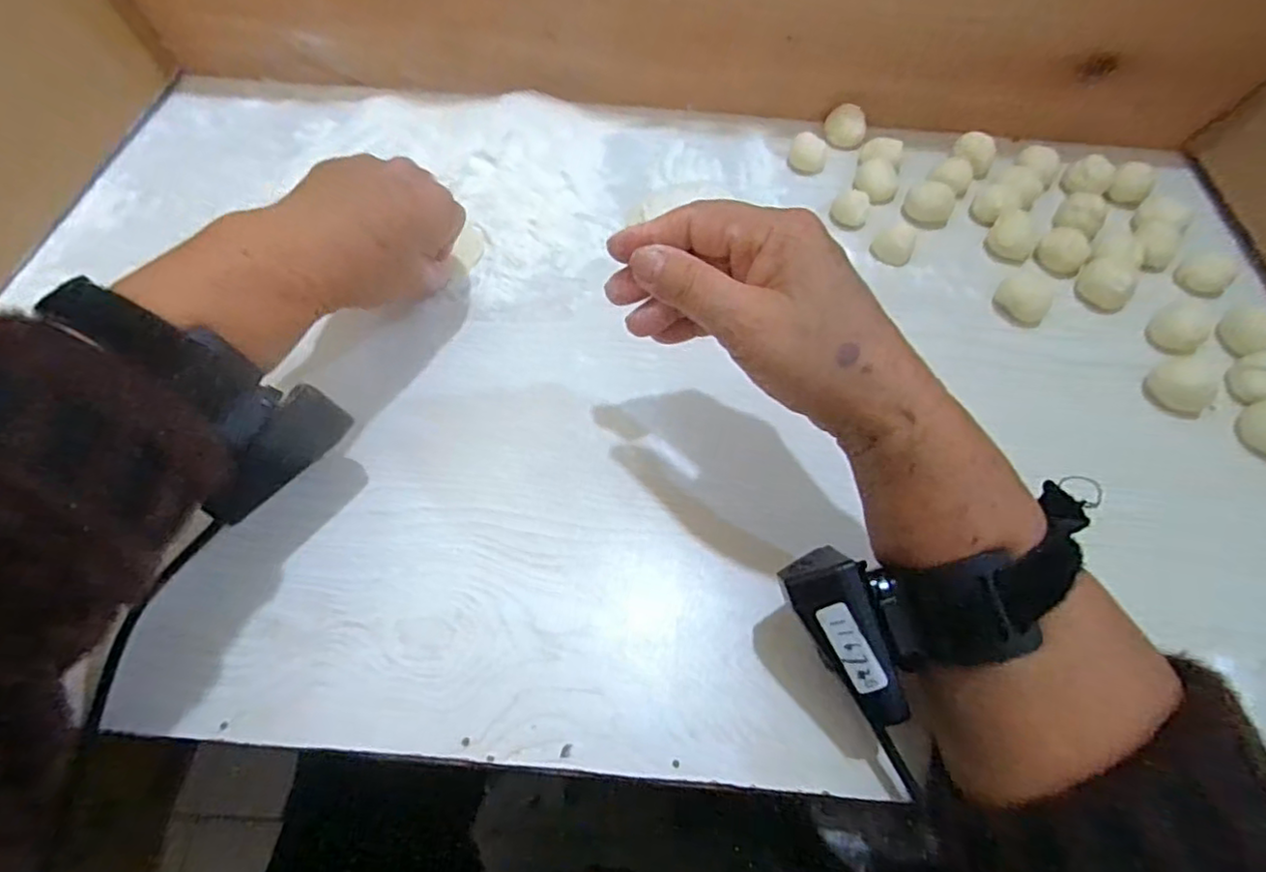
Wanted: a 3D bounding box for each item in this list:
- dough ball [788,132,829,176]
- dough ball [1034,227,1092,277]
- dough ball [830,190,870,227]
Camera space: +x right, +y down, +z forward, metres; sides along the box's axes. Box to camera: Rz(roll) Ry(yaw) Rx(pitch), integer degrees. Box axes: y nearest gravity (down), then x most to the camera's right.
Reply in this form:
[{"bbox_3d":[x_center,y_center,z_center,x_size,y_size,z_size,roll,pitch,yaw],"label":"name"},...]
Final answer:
[{"bbox_3d":[0.129,-0.207,0.470,0.026,0.016,0.021,19,64,9],"label":"dough ball"},{"bbox_3d":[0.287,-0.124,0.426,0.030,0.019,0.026,38,68,17],"label":"dough ball"},{"bbox_3d":[0.151,-0.158,0.445,0.024,0.016,0.018,24,65,11],"label":"dough ball"}]

